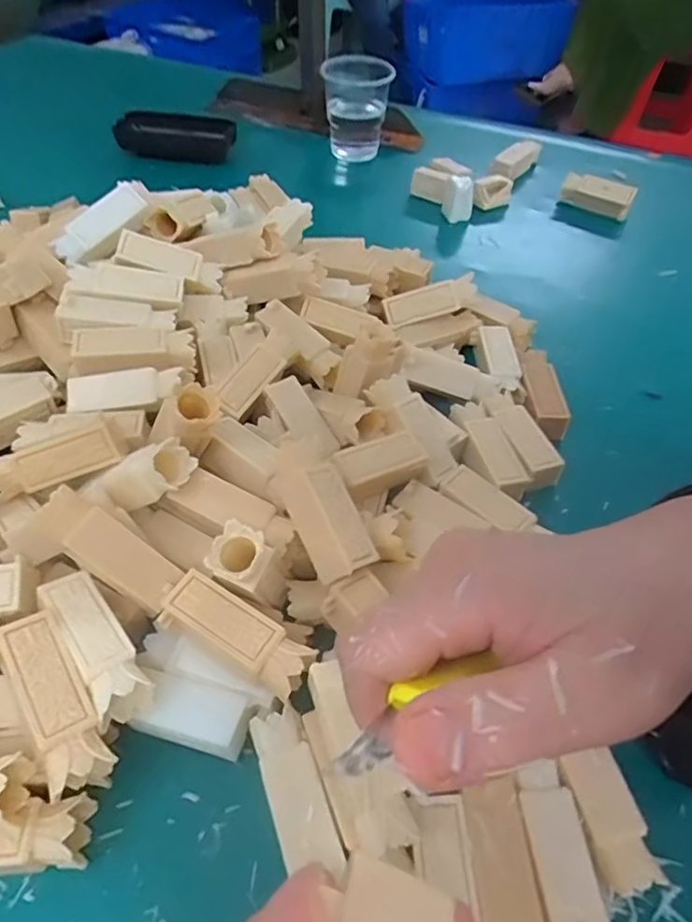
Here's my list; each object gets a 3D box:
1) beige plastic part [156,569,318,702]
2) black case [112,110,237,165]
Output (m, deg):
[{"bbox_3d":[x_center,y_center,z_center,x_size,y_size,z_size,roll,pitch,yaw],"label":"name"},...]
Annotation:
[{"bbox_3d":[-0.043,0.070,0.234,0.059,0.022,0.022,23,53,16],"label":"beige plastic part"},{"bbox_3d":[-0.161,-0.315,0.570,0.112,0.033,0.042,3,52,0],"label":"black case"}]

